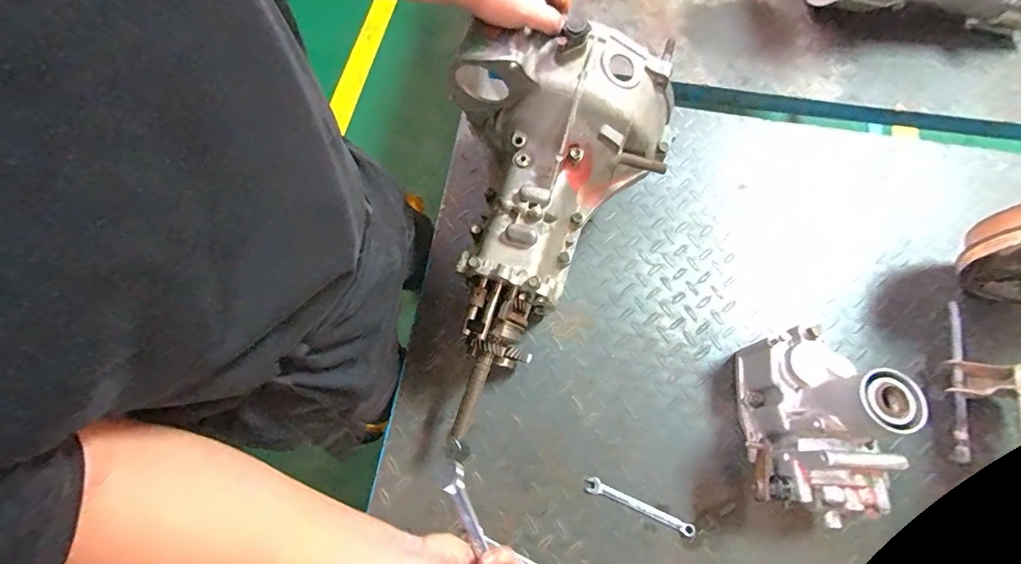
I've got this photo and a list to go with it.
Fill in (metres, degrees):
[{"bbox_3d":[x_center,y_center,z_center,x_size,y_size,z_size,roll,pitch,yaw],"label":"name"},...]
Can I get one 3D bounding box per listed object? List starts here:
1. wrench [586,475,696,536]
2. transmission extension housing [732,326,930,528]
[{"bbox_3d":[0.170,0.295,0.594,0.146,0.005,0.020,21,72,8],"label":"wrench"},{"bbox_3d":[0.365,0.163,0.545,0.118,0.185,0.220,7,71,3],"label":"transmission extension housing"}]

